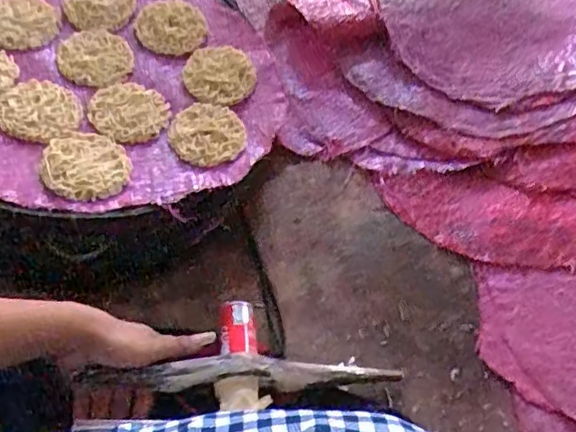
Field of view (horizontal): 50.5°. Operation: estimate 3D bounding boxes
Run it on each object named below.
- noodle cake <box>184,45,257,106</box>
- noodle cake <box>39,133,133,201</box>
[{"bbox_3d":[-0.072,-0.152,0.647,0.072,0.012,0.076,2,58,-3],"label":"noodle cake"},{"bbox_3d":[-0.186,-0.048,0.564,0.076,0.010,0.070,5,63,-14],"label":"noodle cake"}]

